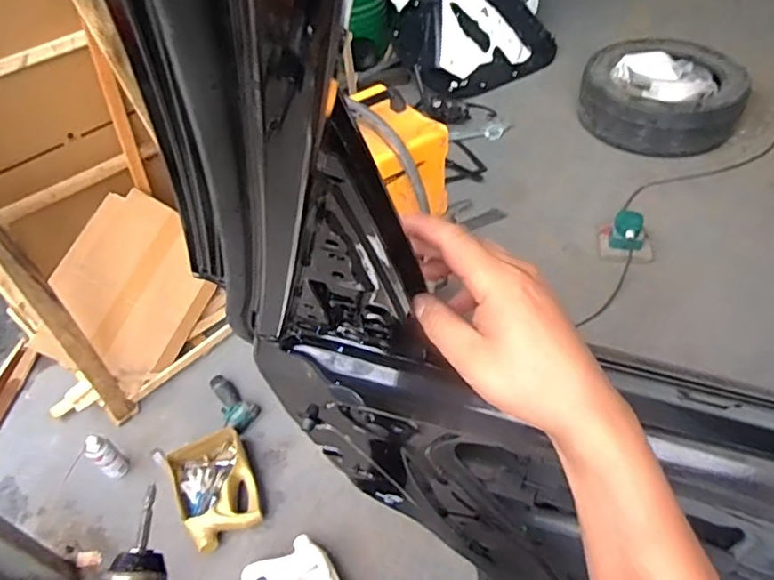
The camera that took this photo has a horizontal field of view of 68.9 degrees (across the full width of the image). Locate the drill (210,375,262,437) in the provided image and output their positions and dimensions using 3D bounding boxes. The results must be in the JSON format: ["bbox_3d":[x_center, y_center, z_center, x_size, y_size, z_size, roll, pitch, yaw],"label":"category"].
[{"bbox_3d":[-0.494,0.353,1.763,0.221,0.047,0.116,31,56,29],"label":"drill"}]

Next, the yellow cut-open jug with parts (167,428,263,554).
[{"bbox_3d":[-0.479,0.541,1.576,0.199,0.091,0.308,-24,49,-17],"label":"yellow cut-open jug with parts"}]

